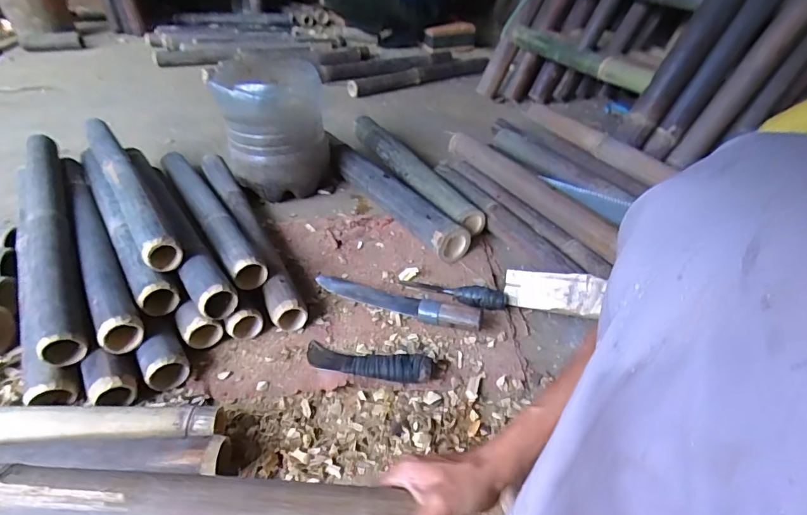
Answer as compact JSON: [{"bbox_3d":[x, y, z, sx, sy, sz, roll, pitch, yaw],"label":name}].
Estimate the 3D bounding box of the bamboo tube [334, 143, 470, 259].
[{"bbox_3d":[-0.033,-0.153,1.075,0.078,0.077,0.505,-22,45,-27],"label":"bamboo tube"}]

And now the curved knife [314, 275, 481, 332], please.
[{"bbox_3d":[-0.017,0.068,0.813,0.330,0.049,0.047,17,41,17],"label":"curved knife"}]

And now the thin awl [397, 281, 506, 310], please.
[{"bbox_3d":[0.091,0.058,0.828,0.200,0.042,0.034,14,40,14],"label":"thin awl"}]

